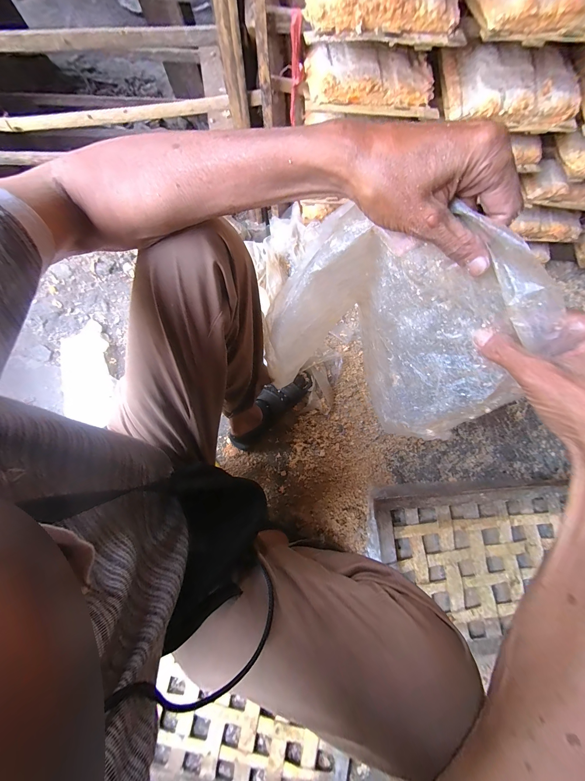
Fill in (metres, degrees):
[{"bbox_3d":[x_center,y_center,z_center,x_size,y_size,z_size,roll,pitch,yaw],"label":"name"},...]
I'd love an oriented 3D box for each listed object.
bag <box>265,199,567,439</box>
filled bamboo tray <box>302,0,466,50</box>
[{"bbox_3d":[0.122,-0.074,0.352,0.281,0.328,0.169,27,81,6],"label":"bag"},{"bbox_3d":[0.129,-0.557,0.368,0.223,0.043,0.121,-3,79,1],"label":"filled bamboo tray"}]

